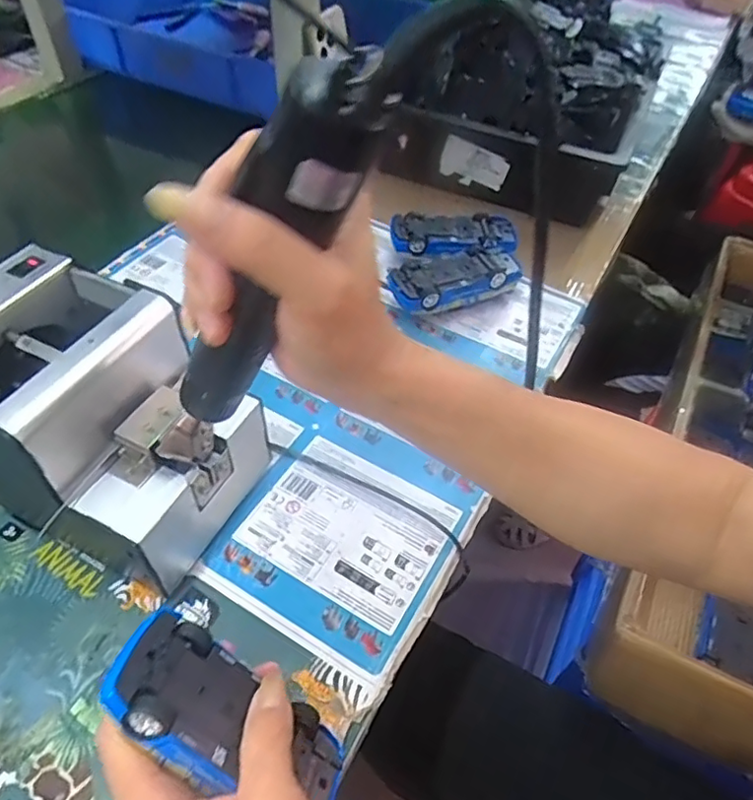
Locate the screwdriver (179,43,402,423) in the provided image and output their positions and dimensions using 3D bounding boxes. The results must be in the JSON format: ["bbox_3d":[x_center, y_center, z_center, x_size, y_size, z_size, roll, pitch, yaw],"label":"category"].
[{"bbox_3d":[-0.049,-0.051,0.254,0.037,0.201,0.029,31,52,-6],"label":"screwdriver"}]

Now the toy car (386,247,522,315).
[{"bbox_3d":[0.074,-0.110,0.570,0.124,0.042,0.055,-16,52,-16],"label":"toy car"}]

